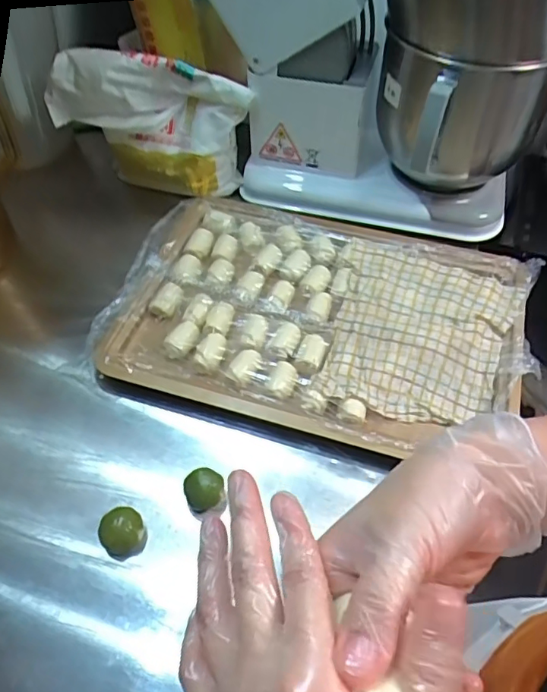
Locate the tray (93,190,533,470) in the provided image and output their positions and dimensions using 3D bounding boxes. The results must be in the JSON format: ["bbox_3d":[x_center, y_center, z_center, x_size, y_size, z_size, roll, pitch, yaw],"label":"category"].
[{"bbox_3d":[0.053,-0.051,0.660,0.488,0.035,0.355,13,55,11],"label":"tray"}]

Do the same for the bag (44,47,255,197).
[{"bbox_3d":[-0.176,-0.325,0.778,0.278,0.198,0.062,4,54,5],"label":"bag"}]

